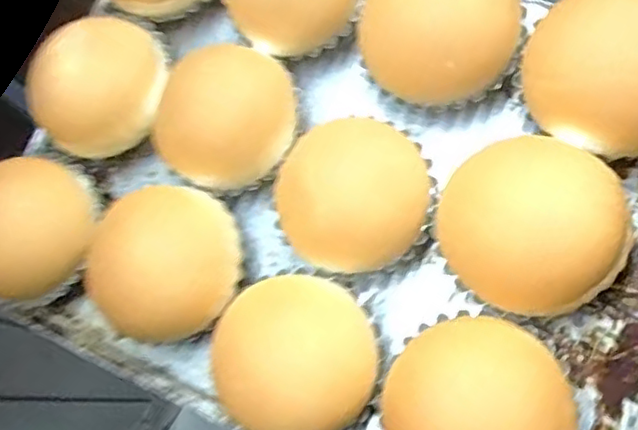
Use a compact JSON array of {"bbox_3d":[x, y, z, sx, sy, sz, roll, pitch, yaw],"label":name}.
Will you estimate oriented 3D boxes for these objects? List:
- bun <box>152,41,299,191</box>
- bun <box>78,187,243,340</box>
[{"bbox_3d":[-0.055,-0.061,0.381,0.078,0.055,0.067,-1,64,3],"label":"bun"},{"bbox_3d":[-0.093,0.025,0.368,0.084,0.047,0.091,-1,64,3],"label":"bun"}]

